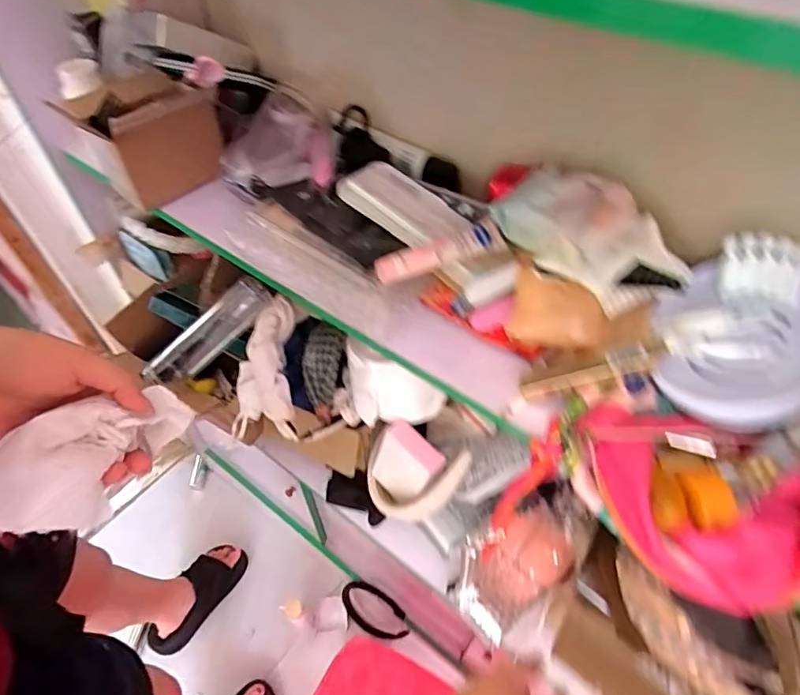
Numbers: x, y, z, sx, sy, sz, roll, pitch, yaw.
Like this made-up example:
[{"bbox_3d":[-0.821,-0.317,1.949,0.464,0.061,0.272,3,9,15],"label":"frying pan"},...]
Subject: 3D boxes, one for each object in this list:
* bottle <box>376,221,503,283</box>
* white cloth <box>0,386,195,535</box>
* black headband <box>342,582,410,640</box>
[{"bbox_3d":[0.037,-0.090,0.470,0.128,0.020,0.027,-25,55,-19],"label":"bottle"},{"bbox_3d":[-0.190,0.065,0.316,0.062,0.044,0.125,24,34,19],"label":"white cloth"},{"bbox_3d":[-0.055,0.560,1.061,0.160,0.096,0.011,33,14,21],"label":"black headband"}]

